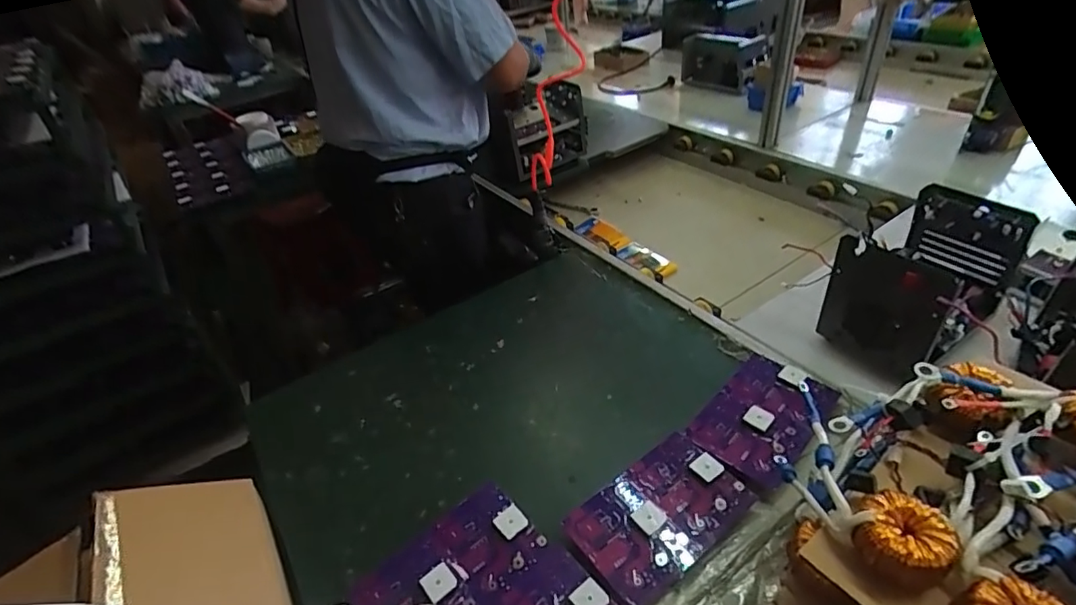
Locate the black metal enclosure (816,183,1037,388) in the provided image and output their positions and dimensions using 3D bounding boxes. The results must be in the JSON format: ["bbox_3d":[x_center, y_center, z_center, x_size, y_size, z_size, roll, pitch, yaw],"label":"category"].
[{"bbox_3d":[0.577,-0.033,0.791,0.253,0.191,0.150,-27,42,-22],"label":"black metal enclosure"}]

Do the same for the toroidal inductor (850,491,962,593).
[{"bbox_3d":[0.265,0.174,0.385,0.060,0.040,0.056,-5,38,4],"label":"toroidal inductor"}]

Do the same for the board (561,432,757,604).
[{"bbox_3d":[0.140,0.244,0.615,0.196,0.017,0.124,-27,46,-22],"label":"board"}]

